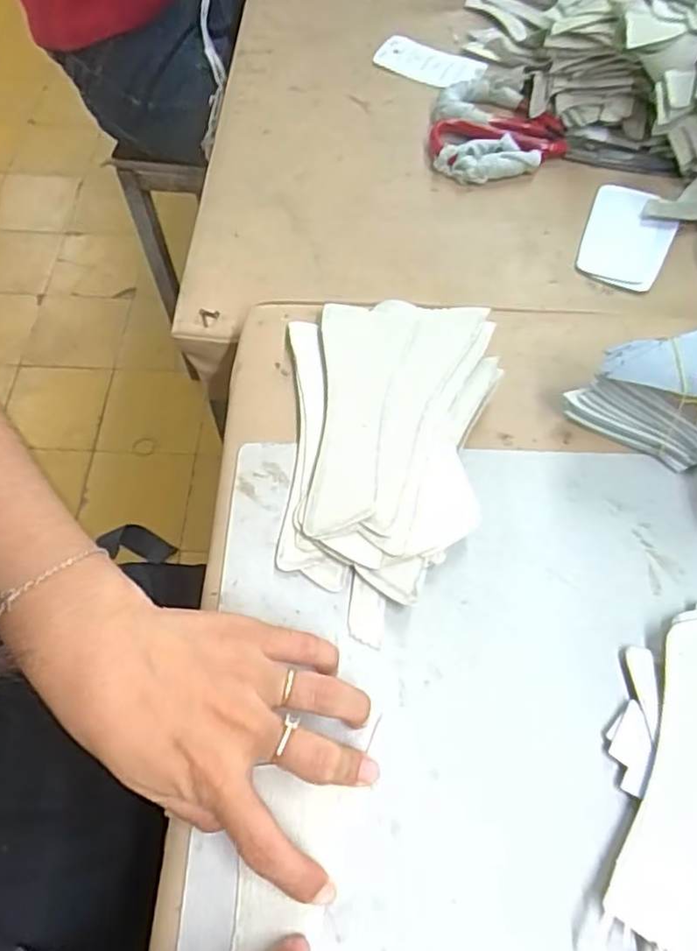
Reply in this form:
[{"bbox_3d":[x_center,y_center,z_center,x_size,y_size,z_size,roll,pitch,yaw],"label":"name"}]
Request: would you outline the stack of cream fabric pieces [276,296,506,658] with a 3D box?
[{"bbox_3d":[0.024,-0.017,0.377,0.123,0.034,0.209,1,62,1],"label":"stack of cream fabric pieces"}]

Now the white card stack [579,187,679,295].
[{"bbox_3d":[0.223,-0.190,0.521,0.066,0.009,0.105,20,63,11],"label":"white card stack"}]

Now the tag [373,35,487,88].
[{"bbox_3d":[0.080,-0.394,0.628,0.104,0.014,0.050,27,65,14],"label":"tag"}]

